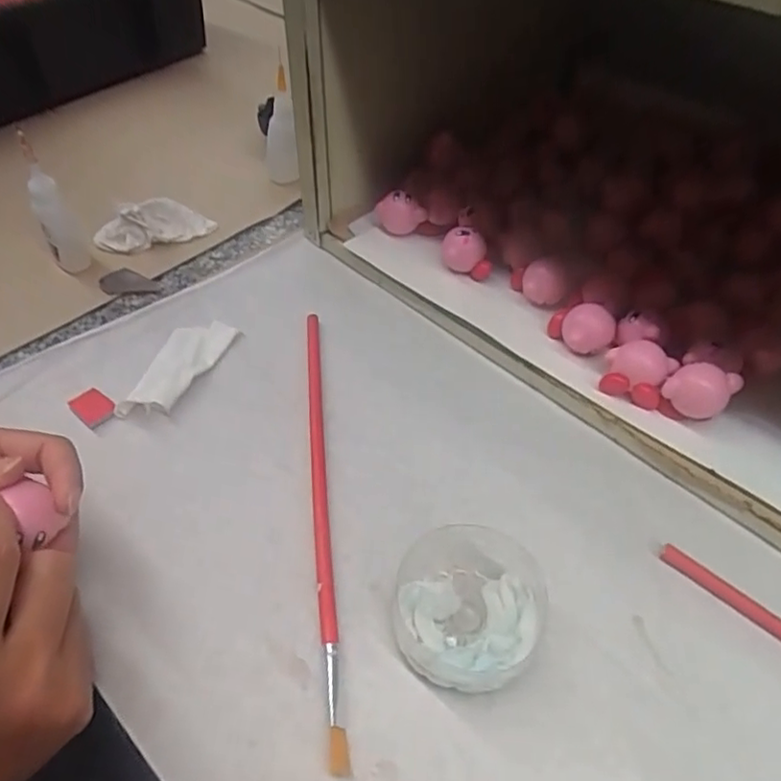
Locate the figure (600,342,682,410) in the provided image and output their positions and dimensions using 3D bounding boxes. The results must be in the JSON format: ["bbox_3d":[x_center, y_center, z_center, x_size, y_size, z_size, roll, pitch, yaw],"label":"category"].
[{"bbox_3d":[0.138,-0.011,0.355,0.035,0.023,0.029,26,50,21],"label":"figure"}]

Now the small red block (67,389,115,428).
[{"bbox_3d":[-0.168,0.010,0.359,0.021,0.009,0.018,36,54,28],"label":"small red block"}]

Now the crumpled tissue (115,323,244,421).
[{"bbox_3d":[-0.127,-0.013,0.383,0.035,0.015,0.083,13,47,10],"label":"crumpled tissue"}]

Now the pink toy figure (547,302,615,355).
[{"bbox_3d":[0.112,-0.037,0.375,0.036,0.026,0.028,17,48,13],"label":"pink toy figure"}]

